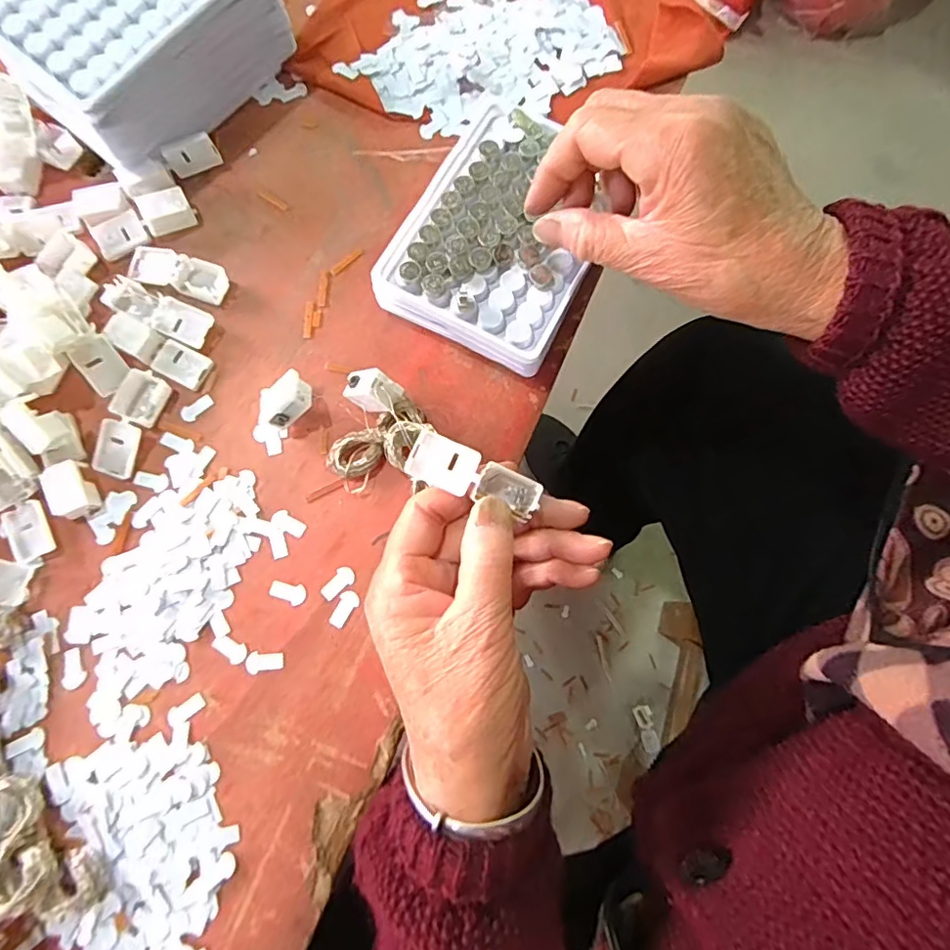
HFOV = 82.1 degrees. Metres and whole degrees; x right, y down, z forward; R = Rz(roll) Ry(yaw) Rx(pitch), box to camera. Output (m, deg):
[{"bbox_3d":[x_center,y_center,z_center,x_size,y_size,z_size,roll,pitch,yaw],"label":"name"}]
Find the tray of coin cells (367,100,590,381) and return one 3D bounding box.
[{"bbox_3d":[0.017,-0.126,0.294,0.095,0.030,0.127,27,78,6],"label":"tray of coin cells"}]

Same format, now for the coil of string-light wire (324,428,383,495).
[{"bbox_3d":[-0.058,-0.009,0.276,0.030,0.013,0.026,-39,79,-8],"label":"coil of string-light wire"}]

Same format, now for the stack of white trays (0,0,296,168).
[{"bbox_3d":[-0.182,-0.243,0.303,0.098,0.064,0.134,43,81,9],"label":"stack of white trays"}]

